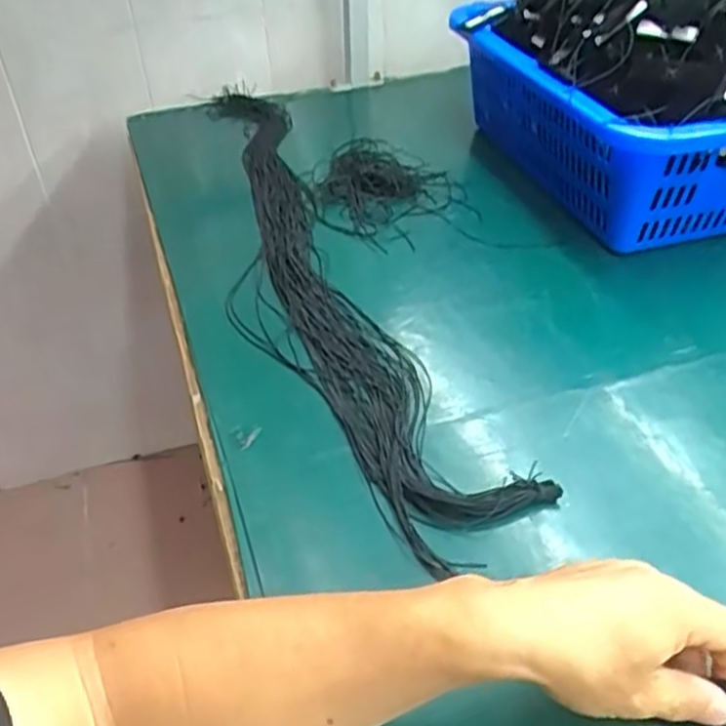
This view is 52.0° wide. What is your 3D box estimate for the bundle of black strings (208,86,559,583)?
[{"bbox_3d":[-0.073,-0.126,0.813,0.161,0.029,0.855,-14,41,-14],"label":"bundle of black strings"}]

